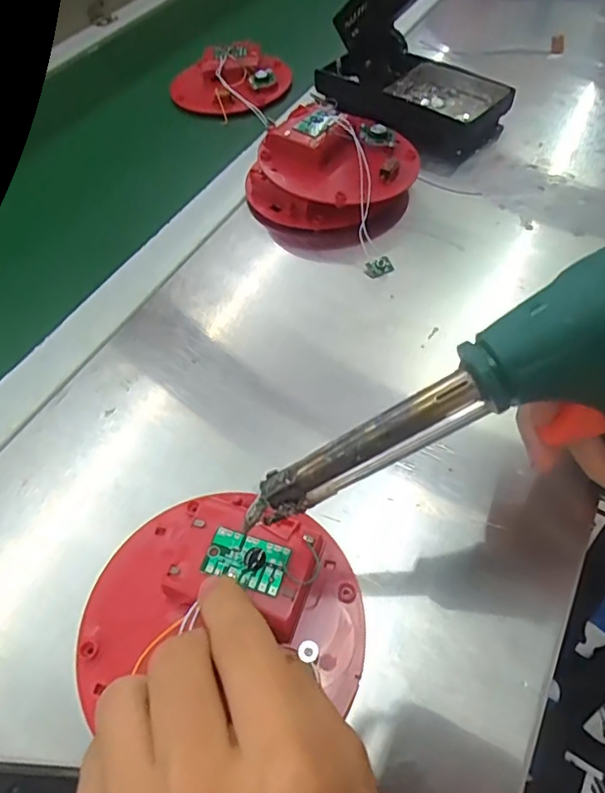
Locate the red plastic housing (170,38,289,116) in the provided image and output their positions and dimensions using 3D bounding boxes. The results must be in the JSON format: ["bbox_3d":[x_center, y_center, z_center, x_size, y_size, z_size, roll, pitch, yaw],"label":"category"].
[{"bbox_3d":[-0.075,-0.332,0.556,0.121,0.024,0.114,21,57,21],"label":"red plastic housing"}]

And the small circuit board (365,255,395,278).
[{"bbox_3d":[0.053,-0.089,0.372,0.019,0.012,0.004,-25,10,26],"label":"small circuit board"}]

